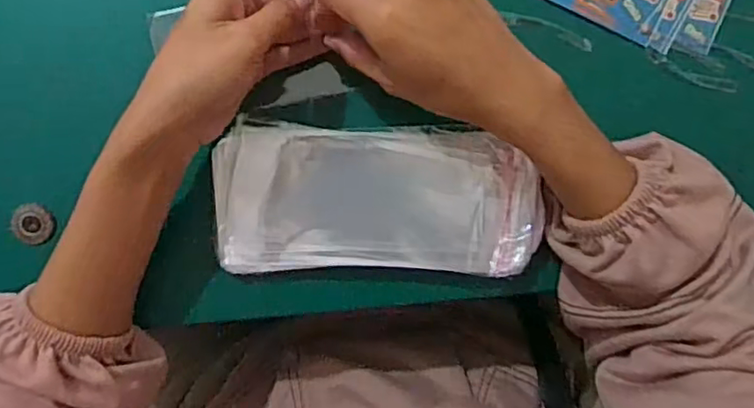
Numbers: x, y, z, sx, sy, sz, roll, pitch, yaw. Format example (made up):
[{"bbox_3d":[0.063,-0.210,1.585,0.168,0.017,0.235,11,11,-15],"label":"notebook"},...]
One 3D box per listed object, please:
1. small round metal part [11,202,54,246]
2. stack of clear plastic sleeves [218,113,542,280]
[{"bbox_3d":[-0.208,0.012,0.371,0.024,0.008,0.021,36,91,-8],"label":"small round metal part"},{"bbox_3d":[0.001,-0.002,0.371,0.190,0.019,0.085,1,95,-6],"label":"stack of clear plastic sleeves"}]

